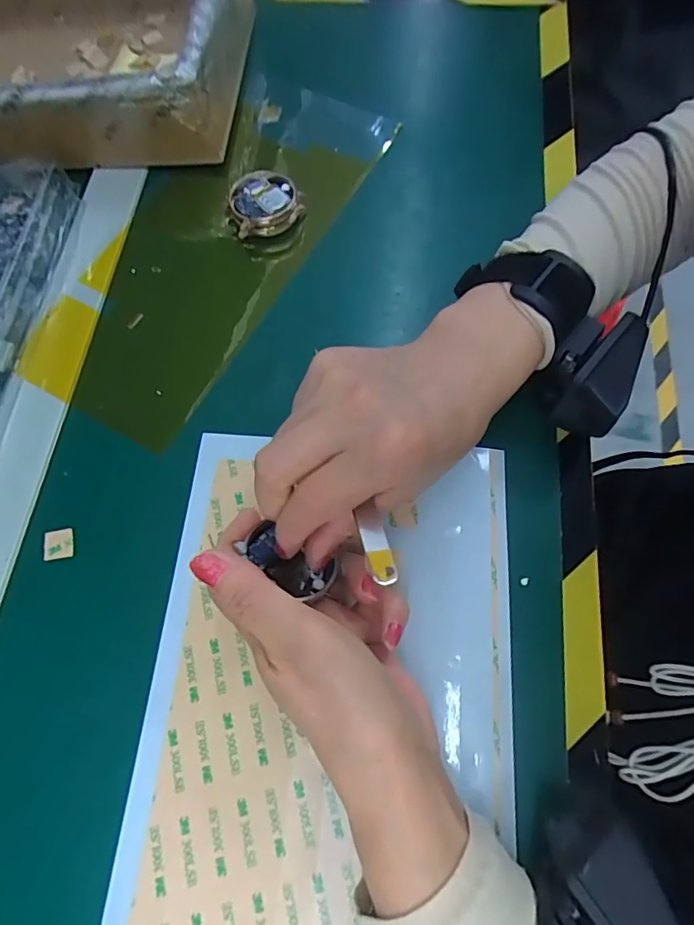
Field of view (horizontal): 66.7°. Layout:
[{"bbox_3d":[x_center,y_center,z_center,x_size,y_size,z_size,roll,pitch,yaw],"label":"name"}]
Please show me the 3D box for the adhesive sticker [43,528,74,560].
[{"bbox_3d":[-0.154,0.044,0.282,0.014,0.004,0.016,-7,68,-1],"label":"adhesive sticker"}]

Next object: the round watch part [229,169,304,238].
[{"bbox_3d":[-0.055,-0.170,0.353,0.044,0.022,0.041,-1,68,1],"label":"round watch part"}]

